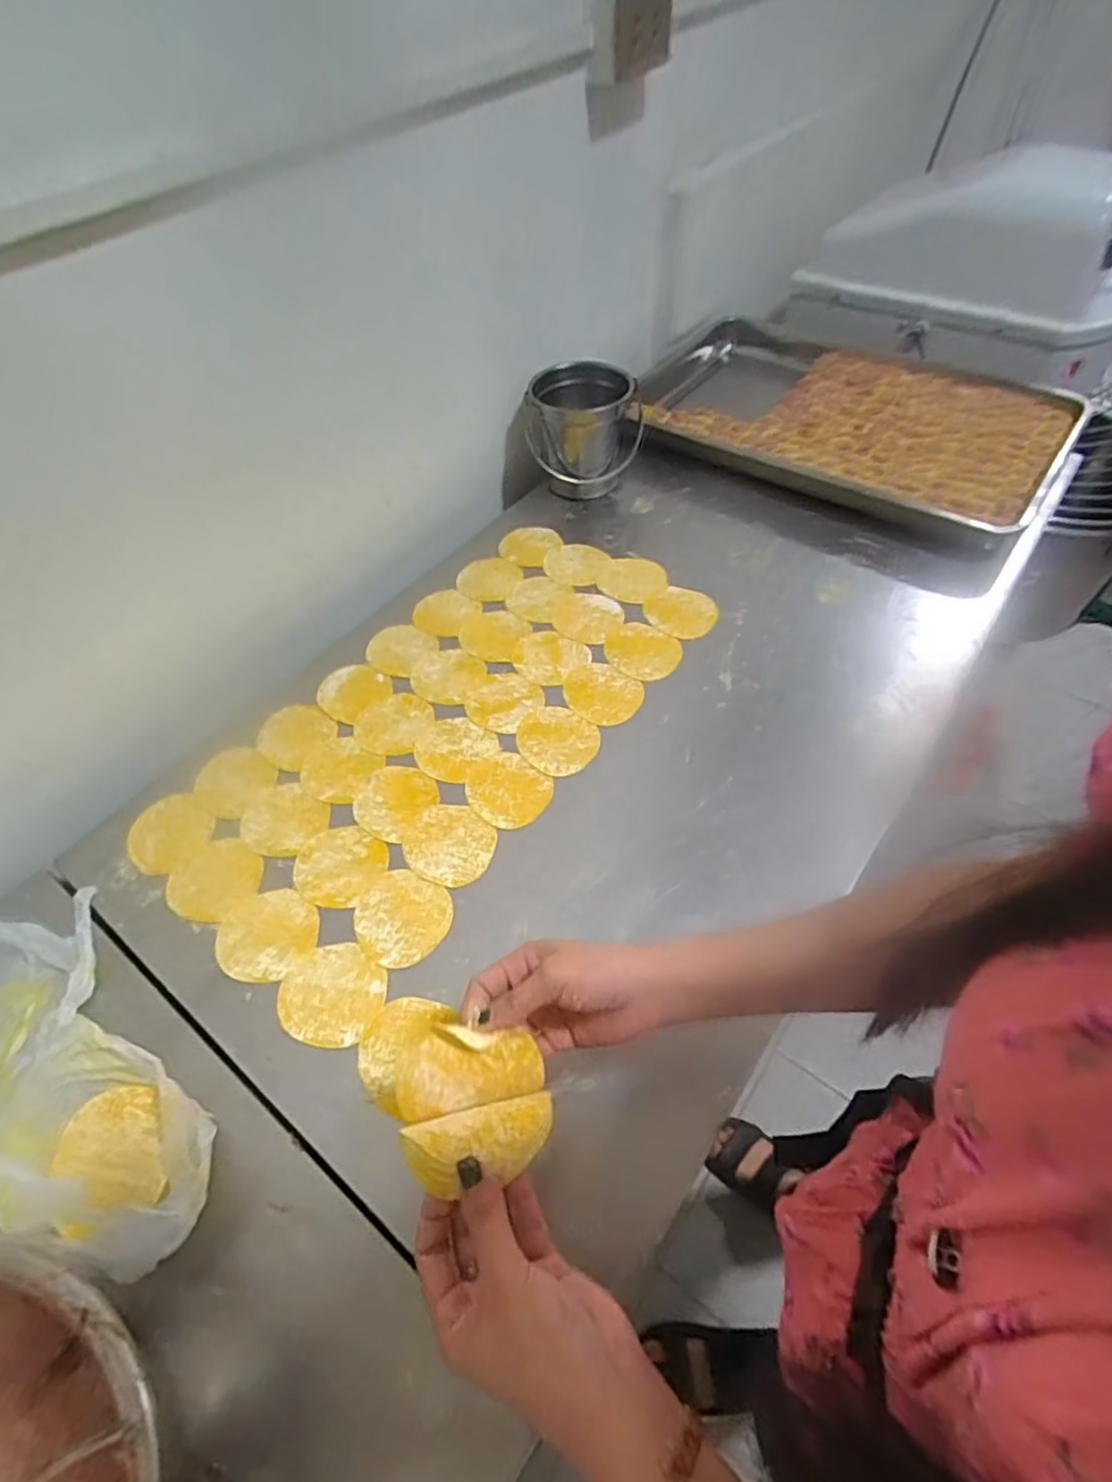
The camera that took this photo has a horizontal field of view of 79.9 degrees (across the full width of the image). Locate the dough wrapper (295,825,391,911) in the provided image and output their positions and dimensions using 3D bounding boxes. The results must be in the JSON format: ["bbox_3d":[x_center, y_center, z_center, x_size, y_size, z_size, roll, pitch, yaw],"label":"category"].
[{"bbox_3d":[-0.200,0.113,0.609,0.079,0.004,0.076,-2,54,2],"label":"dough wrapper"}]

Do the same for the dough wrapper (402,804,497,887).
[{"bbox_3d":[-0.099,0.094,0.616,0.084,0.004,0.076,37,64,25],"label":"dough wrapper"}]

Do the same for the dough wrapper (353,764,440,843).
[{"bbox_3d":[-0.160,0.057,0.649,0.072,0.004,0.076,-2,54,2],"label":"dough wrapper"}]

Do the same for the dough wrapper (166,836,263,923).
[{"bbox_3d":[-0.311,0.127,0.606,0.073,0.004,0.077,-2,54,2],"label":"dough wrapper"}]

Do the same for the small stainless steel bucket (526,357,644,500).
[{"bbox_3d":[0.042,-0.431,0.914,0.150,0.134,0.148,-2,54,2],"label":"small stainless steel bucket"}]

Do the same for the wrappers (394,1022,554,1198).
[{"bbox_3d":[-0.047,0.197,0.363,0.084,0.045,0.076,-2,54,2],"label":"wrappers"}]

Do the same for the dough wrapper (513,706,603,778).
[{"bbox_3d":[0.001,-0.001,0.681,0.086,0.006,0.075,32,64,26],"label":"dough wrapper"}]

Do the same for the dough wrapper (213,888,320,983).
[{"bbox_3d":[-0.249,0.165,0.571,0.081,0.004,0.080,-2,54,2],"label":"dough wrapper"}]

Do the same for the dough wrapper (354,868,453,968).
[{"bbox_3d":[-0.135,0.153,0.575,0.084,0.004,0.078,-2,54,2],"label":"dough wrapper"}]

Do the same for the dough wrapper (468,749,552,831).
[{"bbox_3d":[-0.049,0.046,0.649,0.086,0.004,0.074,32,62,23],"label":"dough wrapper"}]

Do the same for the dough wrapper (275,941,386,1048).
[{"bbox_3d":[-0.182,0.204,0.537,0.083,0.004,0.076,-2,54,2],"label":"dough wrapper"}]

